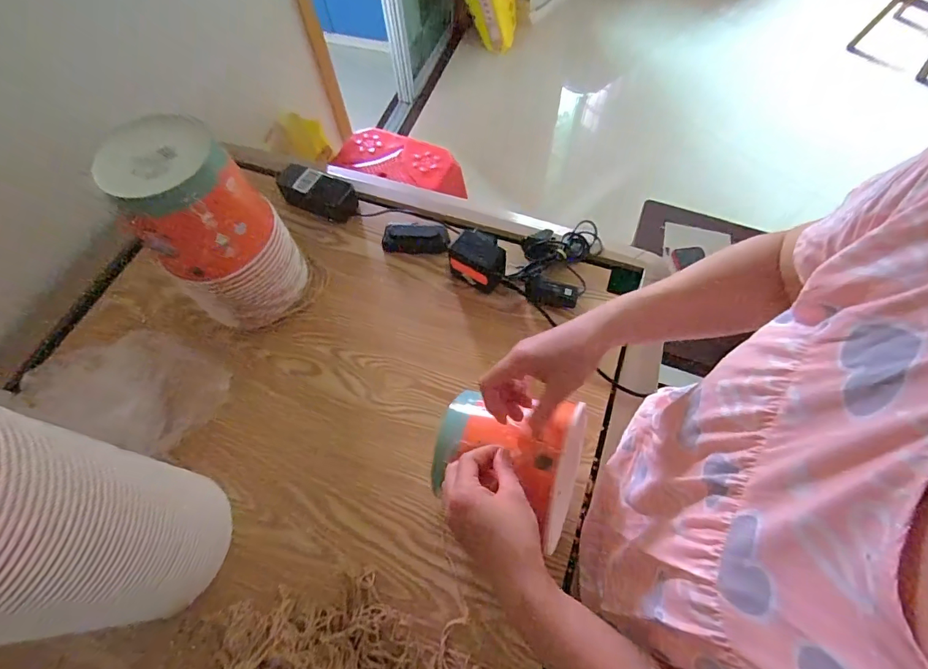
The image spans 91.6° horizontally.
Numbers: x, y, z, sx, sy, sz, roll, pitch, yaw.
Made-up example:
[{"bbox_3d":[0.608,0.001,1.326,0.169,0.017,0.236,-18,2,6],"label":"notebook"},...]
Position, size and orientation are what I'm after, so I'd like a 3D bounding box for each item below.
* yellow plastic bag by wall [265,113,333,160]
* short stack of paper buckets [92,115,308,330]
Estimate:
[{"bbox_3d":[-0.411,-0.491,1.134,0.131,0.079,0.077,4,62,3],"label":"yellow plastic bag by wall"},{"bbox_3d":[-0.324,-0.131,0.598,0.150,0.247,0.145,-41,69,-18],"label":"short stack of paper buckets"}]

